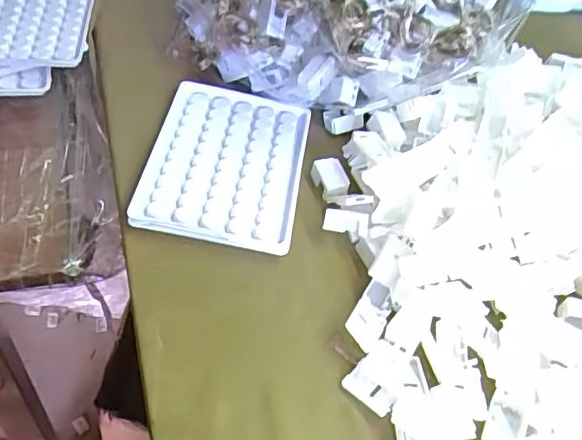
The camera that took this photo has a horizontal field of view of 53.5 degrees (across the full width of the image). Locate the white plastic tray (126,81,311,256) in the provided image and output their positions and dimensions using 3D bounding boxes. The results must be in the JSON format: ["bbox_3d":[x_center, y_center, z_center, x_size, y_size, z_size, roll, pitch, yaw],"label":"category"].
[{"bbox_3d":[-0.039,-0.040,0.369,0.091,0.016,0.126,11,51,-2],"label":"white plastic tray"}]

